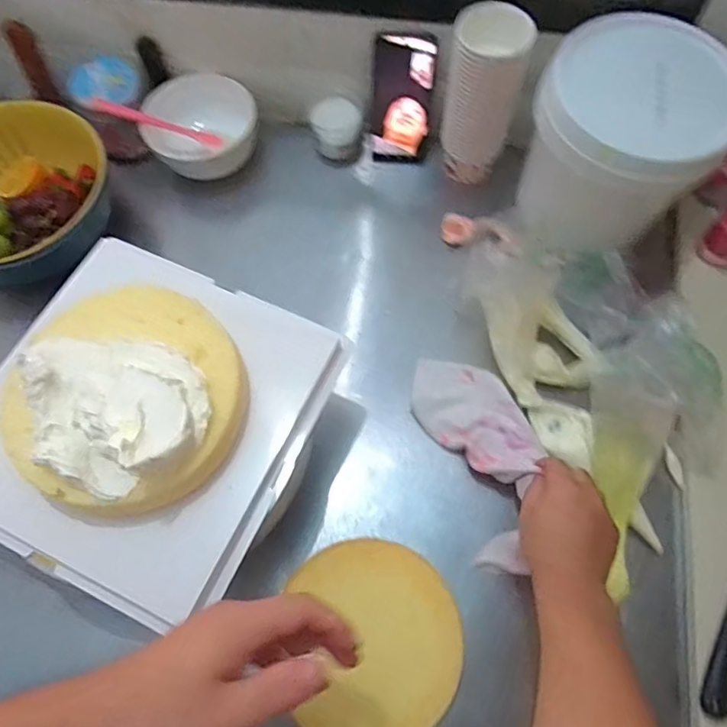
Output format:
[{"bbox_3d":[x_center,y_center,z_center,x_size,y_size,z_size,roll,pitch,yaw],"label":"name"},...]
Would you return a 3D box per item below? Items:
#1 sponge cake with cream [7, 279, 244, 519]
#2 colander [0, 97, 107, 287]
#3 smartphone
[{"bbox_3d":[-0.198,0.018,0.433,0.190,0.067,0.187,-37,71,-16],"label":"sponge cake with cream"},{"bbox_3d":[-0.437,-0.203,0.666,0.231,0.100,0.218,0,66,0],"label":"colander"},{"bbox_3d":[0.050,-0.345,0.721,0.080,0.162,0.015,8,50,4],"label":"smartphone"}]

